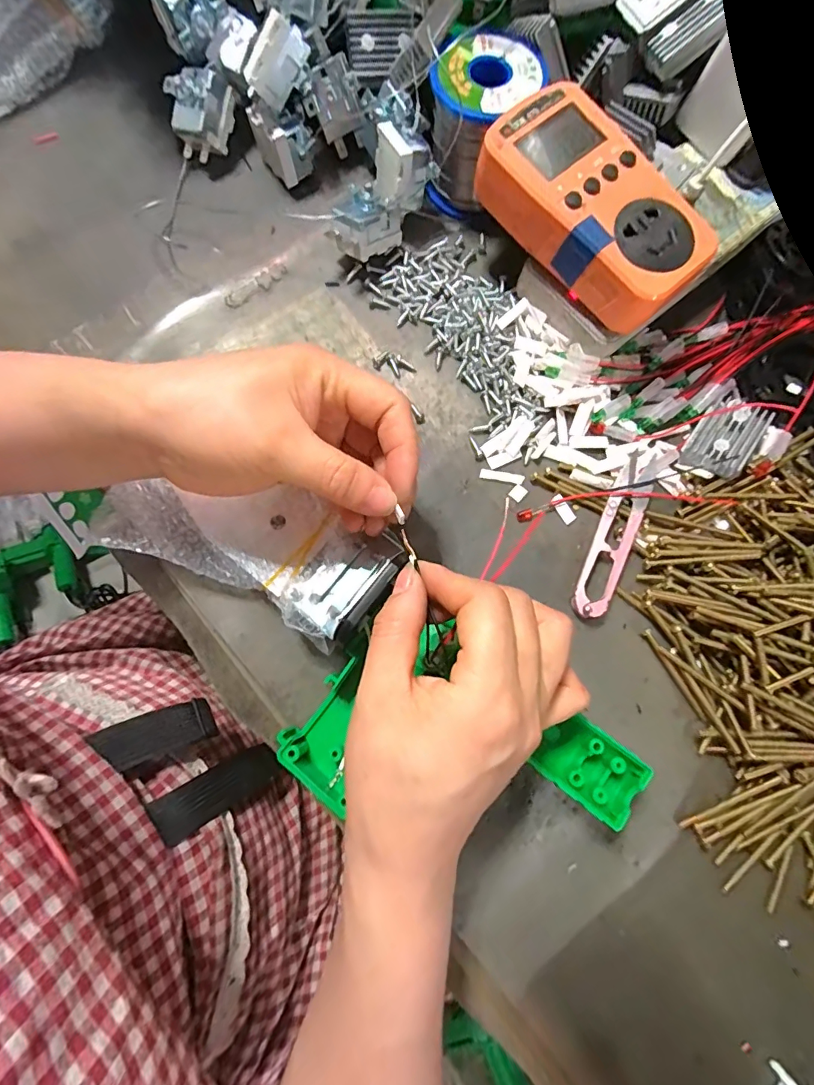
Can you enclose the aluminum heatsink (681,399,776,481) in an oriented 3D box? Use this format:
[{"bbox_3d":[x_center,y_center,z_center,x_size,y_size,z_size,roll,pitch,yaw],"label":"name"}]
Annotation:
[{"bbox_3d":[0.188,-0.061,0.272,0.033,0.017,0.046,39,81,6],"label":"aluminum heatsink"}]

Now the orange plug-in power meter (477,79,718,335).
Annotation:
[{"bbox_3d":[0.101,-0.177,0.251,0.065,0.033,0.125,-43,83,-9],"label":"orange plug-in power meter"}]

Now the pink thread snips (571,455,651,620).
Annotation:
[{"bbox_3d":[0.121,-0.006,0.267,0.021,0.011,0.105,25,80,3],"label":"pink thread snips"}]

